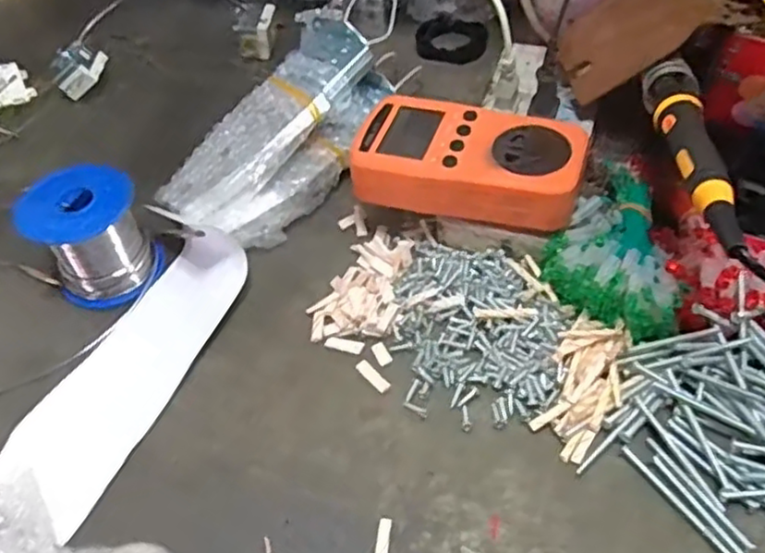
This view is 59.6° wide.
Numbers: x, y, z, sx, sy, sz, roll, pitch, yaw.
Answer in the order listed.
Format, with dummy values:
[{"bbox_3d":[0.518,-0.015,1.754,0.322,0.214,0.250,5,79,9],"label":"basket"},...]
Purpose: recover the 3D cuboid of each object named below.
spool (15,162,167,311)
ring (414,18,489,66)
[{"bbox_3d":[-0.171,-0.024,0.397,0.061,0.062,0.056,-3,51,3],"label":"spool"},{"bbox_3d":[0.060,-0.201,0.561,0.056,0.013,0.056,-3,51,3],"label":"ring"}]

